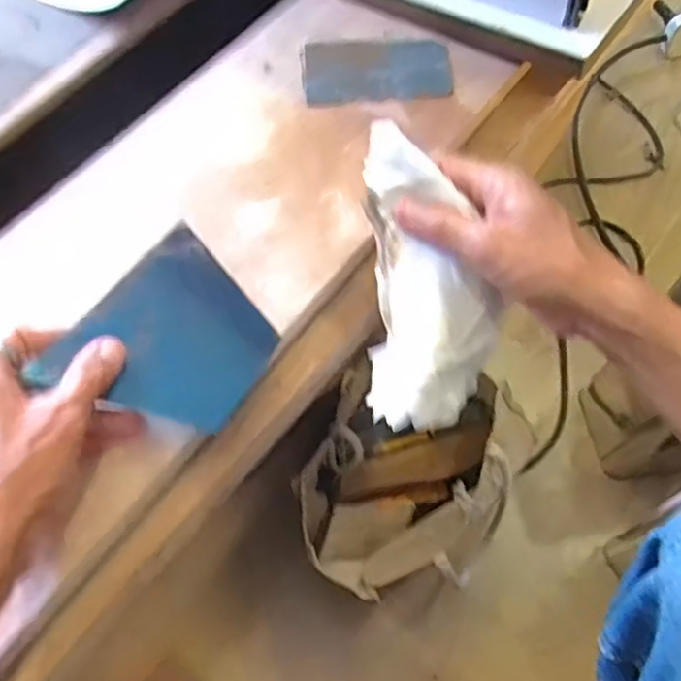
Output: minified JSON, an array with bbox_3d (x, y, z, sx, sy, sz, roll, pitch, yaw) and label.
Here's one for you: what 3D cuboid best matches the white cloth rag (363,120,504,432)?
[{"bbox_3d":[0.049,-0.039,0.414,0.079,0.060,0.171,-10,97,-7],"label":"white cloth rag"}]

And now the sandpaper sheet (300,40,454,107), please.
[{"bbox_3d":[0.029,-0.219,0.545,0.117,0.004,0.073,-4,60,-2],"label":"sandpaper sheet"}]

